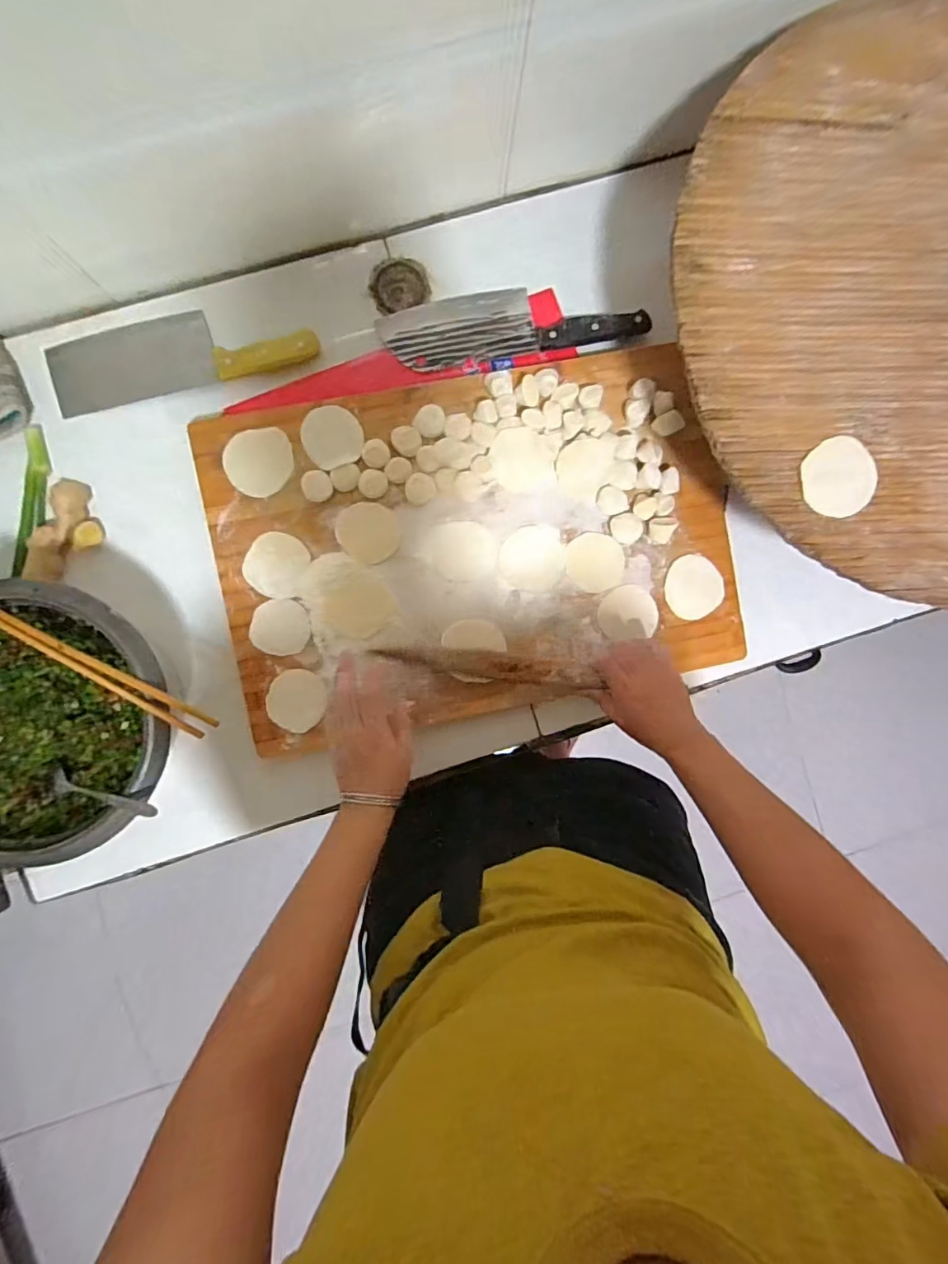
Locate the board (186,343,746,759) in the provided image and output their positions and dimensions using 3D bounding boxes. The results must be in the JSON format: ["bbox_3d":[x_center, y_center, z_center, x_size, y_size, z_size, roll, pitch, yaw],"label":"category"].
[{"bbox_3d":[0.005,-0.095,0.582,0.563,0.041,0.370,-10,92,-4],"label":"board"}]

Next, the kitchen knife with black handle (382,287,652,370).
[{"bbox_3d":[0.044,-0.350,0.584,0.289,0.021,0.080,-12,92,-4],"label":"kitchen knife with black handle"}]

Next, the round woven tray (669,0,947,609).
[{"bbox_3d":[0.440,-0.288,0.459,0.510,0.021,0.511,-16,92,-4],"label":"round woven tray"}]

